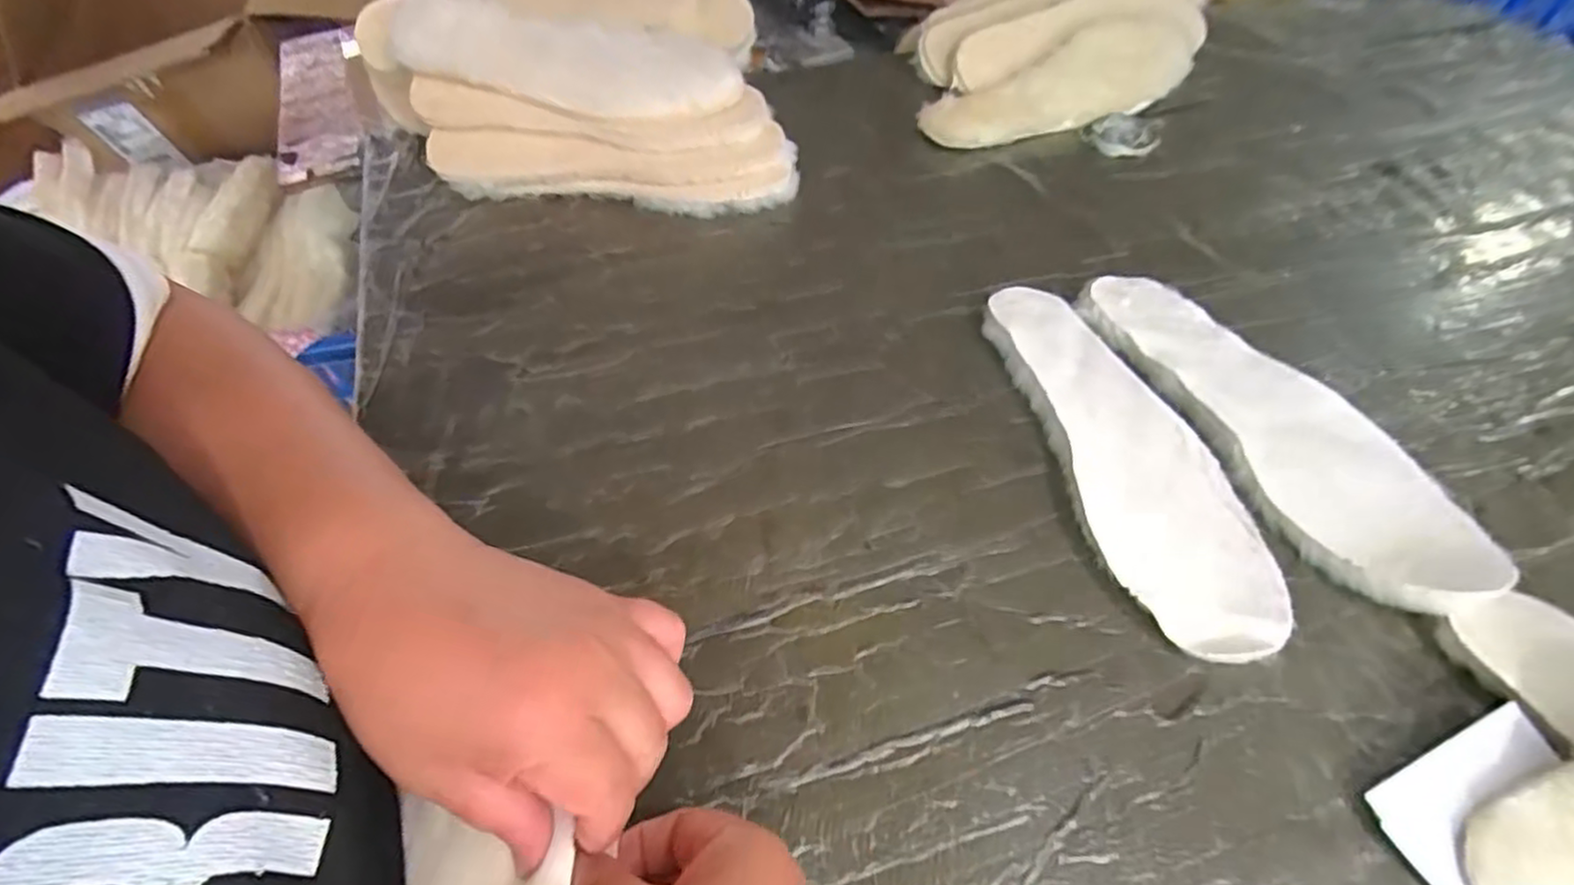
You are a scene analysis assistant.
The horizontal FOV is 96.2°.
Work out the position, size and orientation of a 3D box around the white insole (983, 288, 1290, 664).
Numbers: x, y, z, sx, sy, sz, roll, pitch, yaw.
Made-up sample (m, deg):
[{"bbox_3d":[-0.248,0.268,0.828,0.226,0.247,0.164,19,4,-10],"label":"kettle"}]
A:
[{"bbox_3d":[0.199,0.000,0.419,0.089,0.018,0.262,-8,53,-7],"label":"white insole"}]

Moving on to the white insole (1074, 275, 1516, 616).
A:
[{"bbox_3d":[0.293,-0.019,0.430,0.093,0.028,0.268,-19,55,-15],"label":"white insole"}]

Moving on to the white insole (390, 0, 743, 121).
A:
[{"bbox_3d":[-0.173,-0.305,0.565,0.262,0.016,0.081,8,81,-3],"label":"white insole"}]

